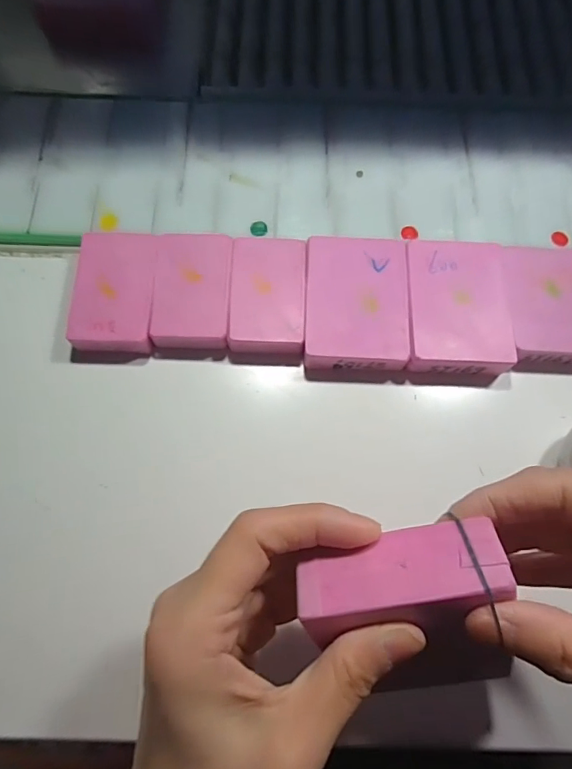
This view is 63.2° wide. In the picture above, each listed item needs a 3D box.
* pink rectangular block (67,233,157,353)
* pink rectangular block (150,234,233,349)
[{"bbox_3d":[-0.098,-0.054,0.268,0.044,0.012,0.071,1,71,-1],"label":"pink rectangular block"},{"bbox_3d":[-0.054,-0.055,0.270,0.043,0.011,0.069,0,71,-1],"label":"pink rectangular block"}]

